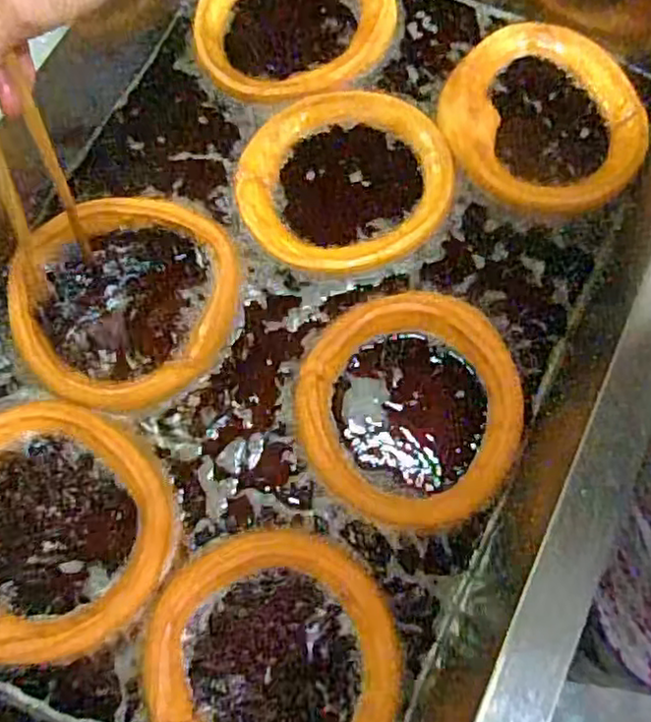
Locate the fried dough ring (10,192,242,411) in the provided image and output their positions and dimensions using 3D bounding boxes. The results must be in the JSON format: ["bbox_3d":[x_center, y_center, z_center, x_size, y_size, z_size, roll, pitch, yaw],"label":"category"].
[{"bbox_3d":[-0.168,-0.054,0.571,0.190,0.018,0.181,0,74,-1],"label":"fried dough ring"}]

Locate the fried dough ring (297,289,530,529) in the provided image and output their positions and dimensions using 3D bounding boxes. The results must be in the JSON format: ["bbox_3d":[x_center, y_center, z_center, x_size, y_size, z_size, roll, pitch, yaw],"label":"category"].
[{"bbox_3d":[0.071,0.035,0.551,0.185,0.024,0.190,0,74,-1],"label":"fried dough ring"}]

